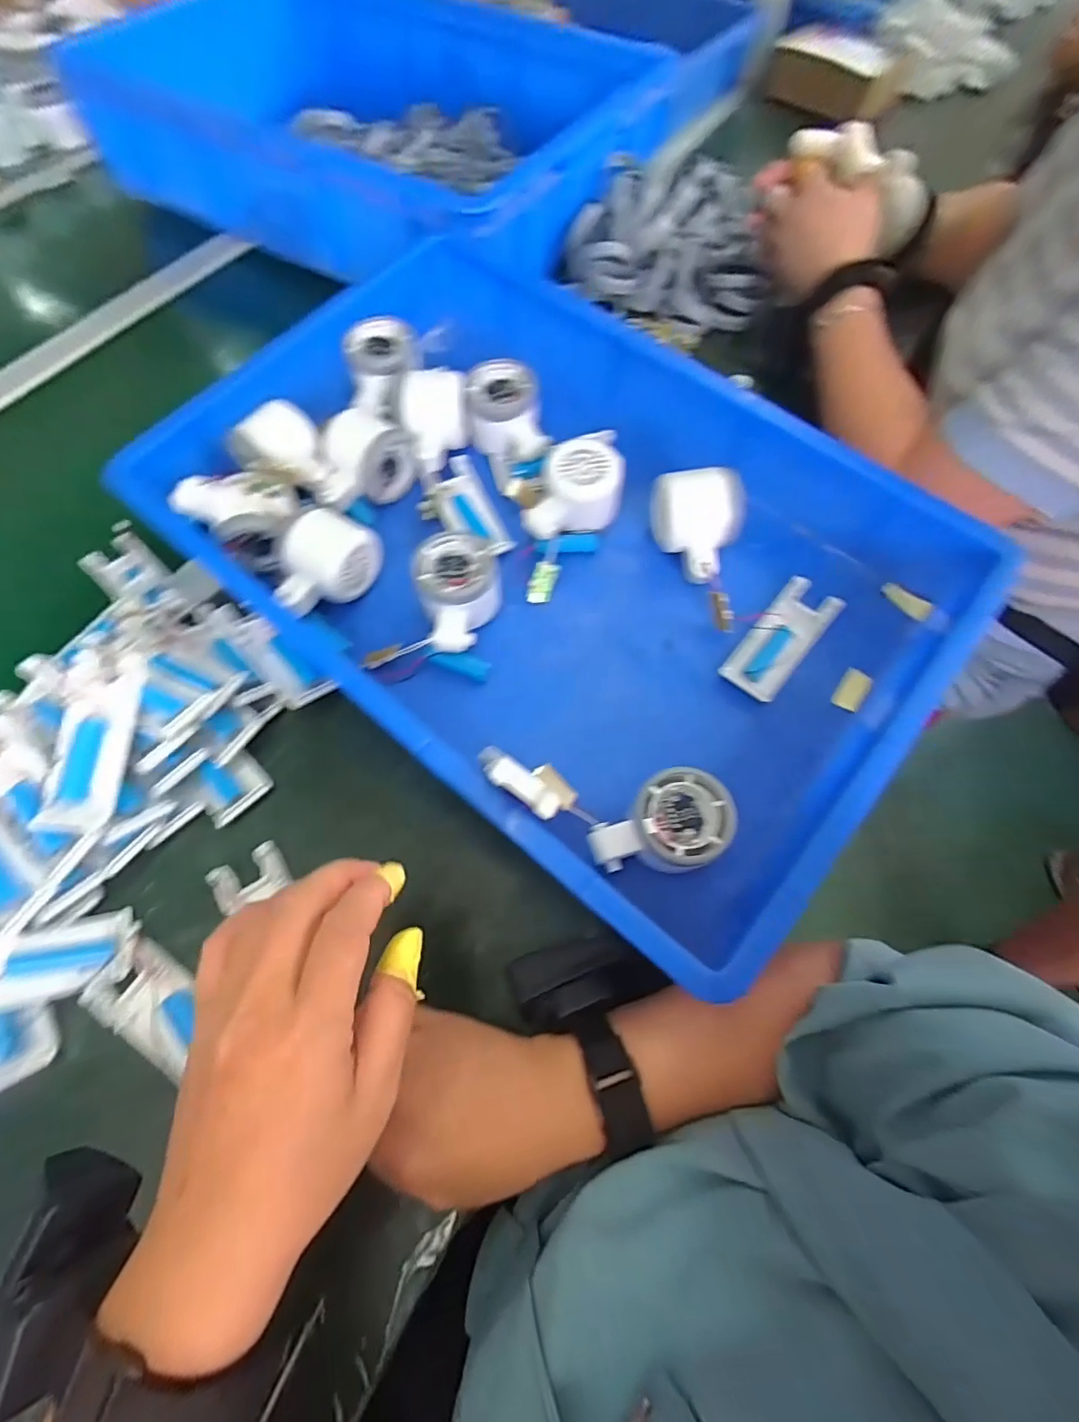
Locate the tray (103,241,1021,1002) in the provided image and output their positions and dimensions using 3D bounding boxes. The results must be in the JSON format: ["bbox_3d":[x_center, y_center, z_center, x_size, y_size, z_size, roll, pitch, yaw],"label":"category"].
[{"bbox_3d":[0.004,-0.124,0.419,0.538,0.093,0.356,38,70,15],"label":"tray"}]

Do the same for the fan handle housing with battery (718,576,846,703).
[{"bbox_3d":[0.184,-0.057,0.414,0.043,0.013,0.104,39,70,15],"label":"fan handle housing with battery"}]

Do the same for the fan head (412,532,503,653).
[{"bbox_3d":[-0.058,-0.084,0.411,0.060,0.050,0.080,-8,66,-5],"label":"fan head"}]

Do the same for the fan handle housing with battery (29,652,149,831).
[{"bbox_3d":[-0.274,0.017,0.334,0.041,0.016,0.107,4,78,1],"label":"fan handle housing with battery"}]

